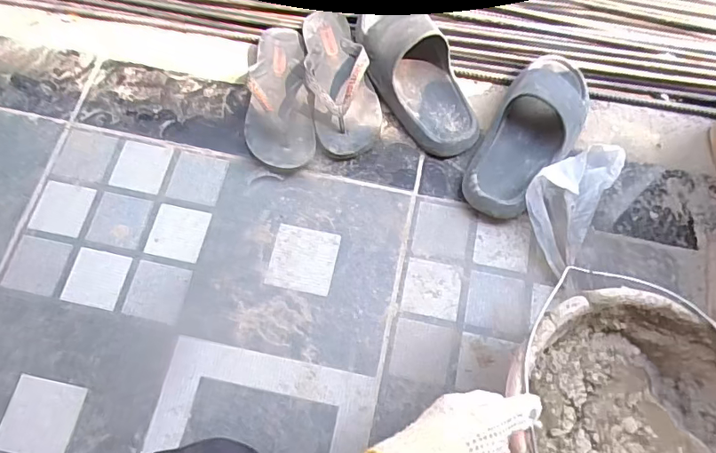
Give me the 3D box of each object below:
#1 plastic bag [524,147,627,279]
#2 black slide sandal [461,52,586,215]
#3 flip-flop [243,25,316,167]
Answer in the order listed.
[{"bbox_3d":[0.276,-0.041,0.671,0.094,0.063,0.192,34,72,13],"label":"plastic bag"},{"bbox_3d":[0.239,-0.129,0.693,0.116,0.073,0.270,28,71,11],"label":"black slide sandal"},{"bbox_3d":[-0.115,-0.195,0.727,0.098,0.045,0.247,-5,68,-2],"label":"flip-flop"}]

